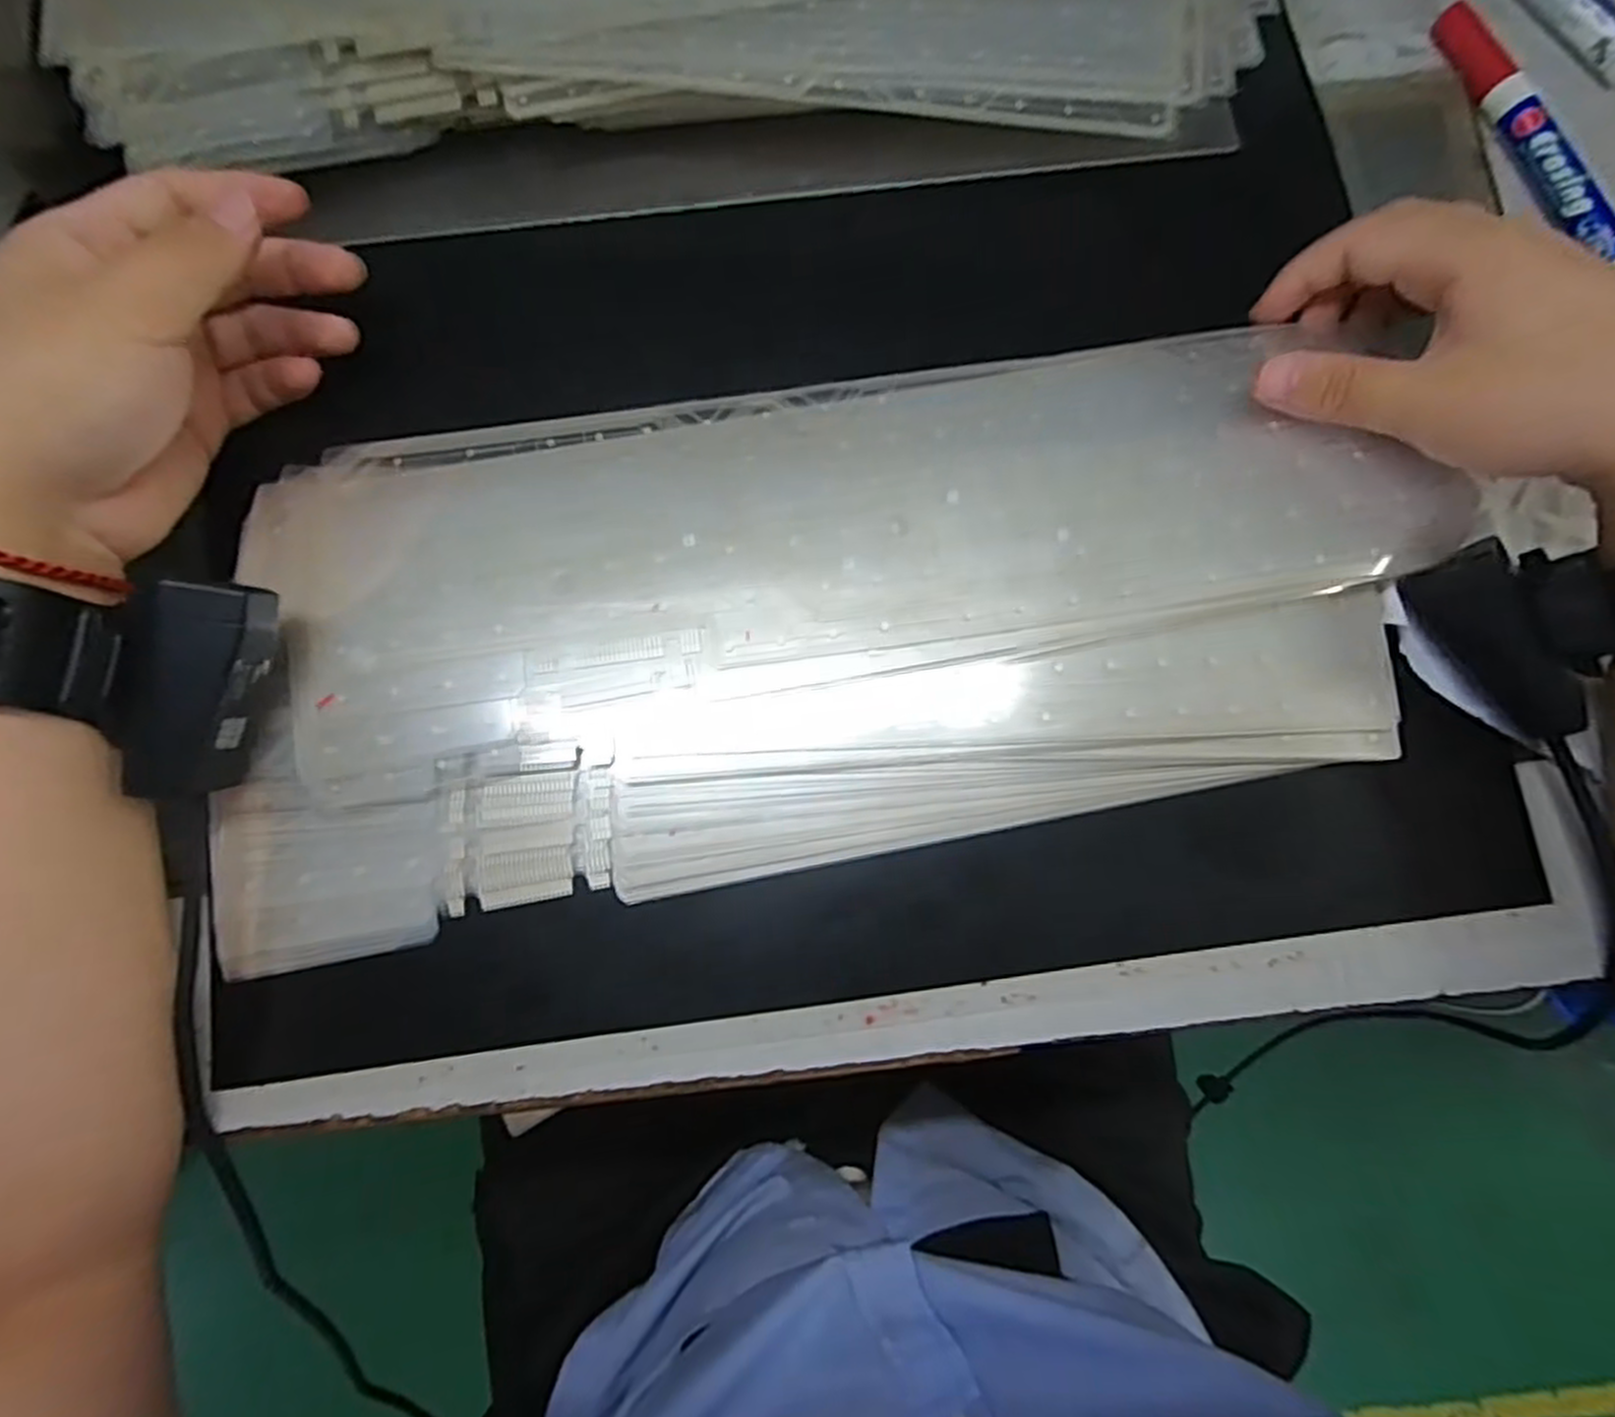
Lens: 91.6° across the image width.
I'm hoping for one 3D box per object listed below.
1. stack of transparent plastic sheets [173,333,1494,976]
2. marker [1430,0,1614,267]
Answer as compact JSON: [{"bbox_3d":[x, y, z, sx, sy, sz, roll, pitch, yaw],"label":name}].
[{"bbox_3d":[0.000,-0.036,0.287,0.422,0.019,0.179,-10,81,-1],"label":"stack of transparent plastic sheets"},{"bbox_3d":[0.300,-0.236,0.325,0.012,0.018,0.136,-20,81,-4],"label":"marker"}]

